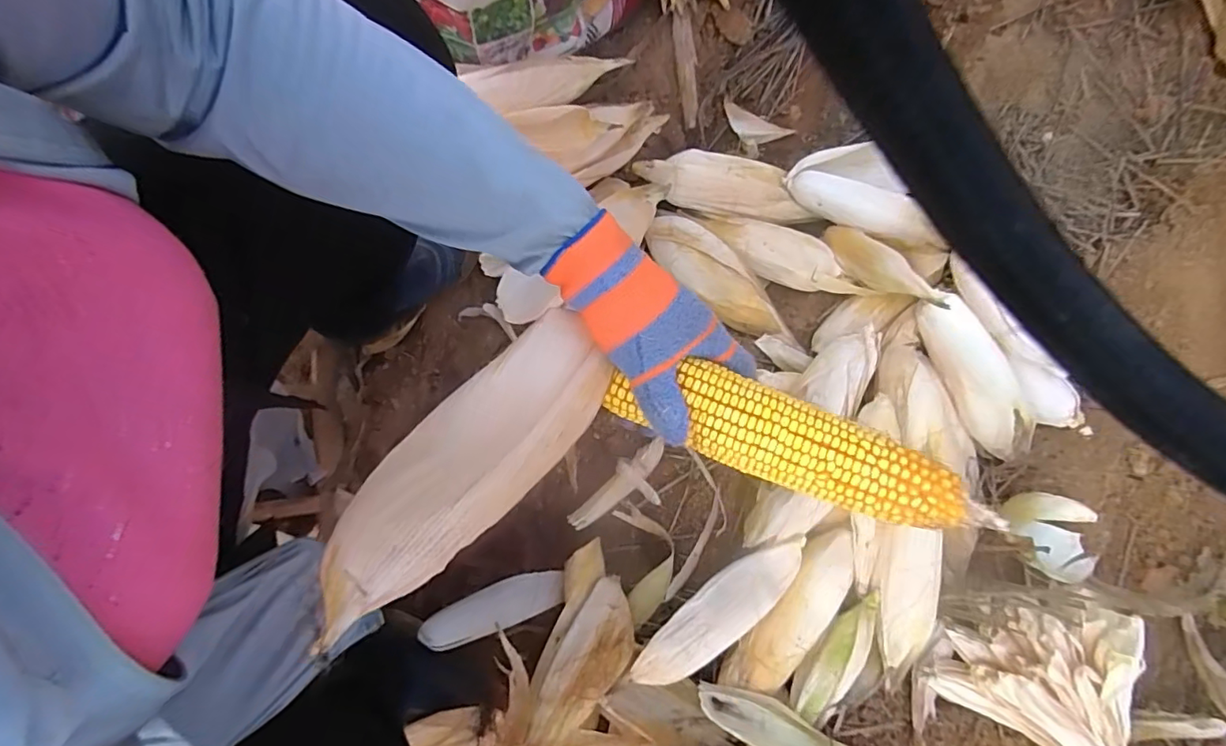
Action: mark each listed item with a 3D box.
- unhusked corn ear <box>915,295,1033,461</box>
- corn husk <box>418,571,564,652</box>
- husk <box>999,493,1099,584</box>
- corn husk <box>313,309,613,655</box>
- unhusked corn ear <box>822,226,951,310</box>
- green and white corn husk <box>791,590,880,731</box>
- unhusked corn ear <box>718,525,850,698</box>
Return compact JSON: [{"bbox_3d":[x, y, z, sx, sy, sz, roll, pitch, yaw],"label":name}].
[{"bbox_3d":[0.469,0.002,0.698,0.065,0.048,0.220,-15,83,-9],"label":"unhusked corn ear"},{"bbox_3d":[-0.143,0.285,0.652,0.168,0.016,0.056,-15,50,-12],"label":"corn husk"},{"bbox_3d":[0.539,0.196,0.653,0.082,0.042,0.121,-26,85,-10],"label":"husk"},{"bbox_3d":[-0.079,0.047,0.301,0.077,0.041,0.202,36,59,7],"label":"corn husk"},{"bbox_3d":[0.364,-0.147,0.740,0.052,0.045,0.201,-31,49,-7],"label":"unhusked corn ear"},{"bbox_3d":[0.260,0.323,0.616,0.043,0.054,0.160,37,79,0],"label":"green and white corn husk"},{"bbox_3d":[0.215,0.283,0.639,0.065,0.064,0.226,34,79,-1],"label":"unhusked corn ear"}]

